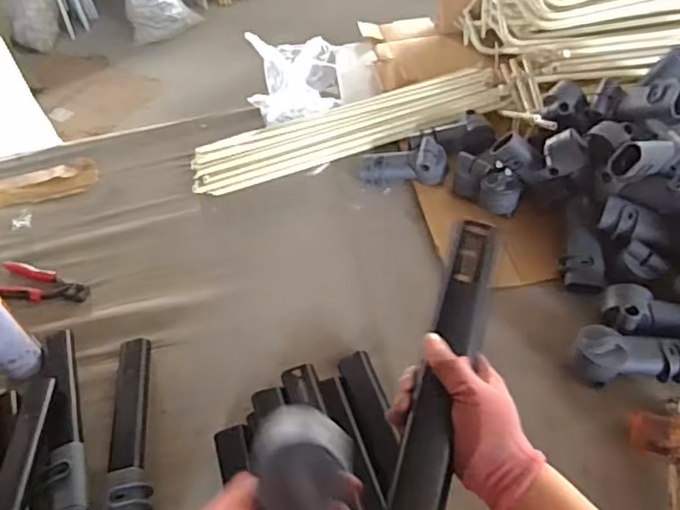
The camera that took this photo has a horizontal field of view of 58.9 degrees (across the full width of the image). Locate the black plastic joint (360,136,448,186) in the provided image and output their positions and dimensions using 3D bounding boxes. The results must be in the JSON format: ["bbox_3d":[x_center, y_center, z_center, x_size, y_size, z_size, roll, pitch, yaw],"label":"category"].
[{"bbox_3d":[0.117,-0.169,1.131,0.165,0.066,0.062,-5,39,19],"label":"black plastic joint"}]

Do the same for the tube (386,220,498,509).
[{"bbox_3d":[0.085,0.128,0.516,0.043,0.017,0.338,11,72,17],"label":"tube"}]

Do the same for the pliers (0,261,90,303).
[{"bbox_3d":[-0.546,0.056,1.088,0.194,0.018,0.082,9,50,16],"label":"pliers"}]

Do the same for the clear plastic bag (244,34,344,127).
[{"bbox_3d":[-0.096,-0.382,1.295,0.212,0.176,0.135,-6,47,3],"label":"clear plastic bag"}]

